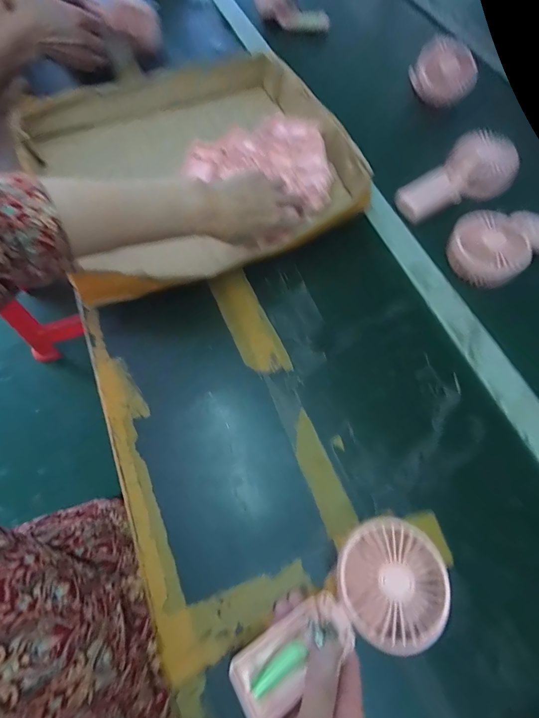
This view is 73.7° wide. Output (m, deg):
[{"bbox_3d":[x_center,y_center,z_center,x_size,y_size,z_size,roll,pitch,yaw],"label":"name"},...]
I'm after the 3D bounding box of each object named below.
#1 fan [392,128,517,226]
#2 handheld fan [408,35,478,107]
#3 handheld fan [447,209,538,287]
[{"bbox_3d":[0.260,-0.253,0.512,0.176,0.050,0.078,-29,69,-3],"label":"fan"},{"bbox_3d":[0.293,-0.479,0.606,0.106,0.092,0.028,-2,66,-1],"label":"handheld fan"},{"bbox_3d":[0.304,-0.142,0.451,0.141,0.053,0.091,-5,66,-2],"label":"handheld fan"}]

